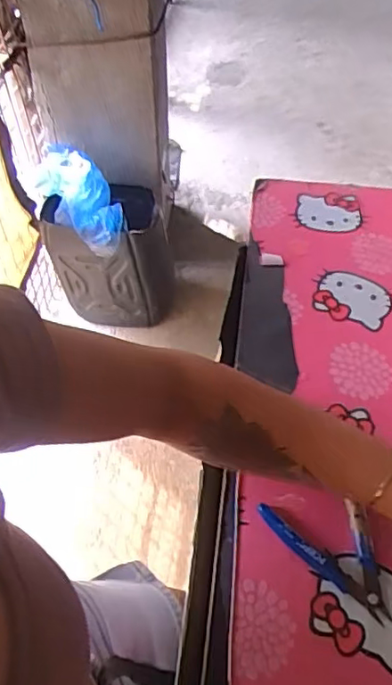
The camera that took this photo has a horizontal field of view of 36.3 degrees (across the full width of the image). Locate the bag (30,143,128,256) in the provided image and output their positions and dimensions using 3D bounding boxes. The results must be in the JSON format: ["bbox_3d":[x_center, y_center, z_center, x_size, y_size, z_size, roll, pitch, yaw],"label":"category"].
[{"bbox_3d":[-0.271,-0.348,1.426,0.144,0.145,0.278,-34,60,-23],"label":"bag"}]

